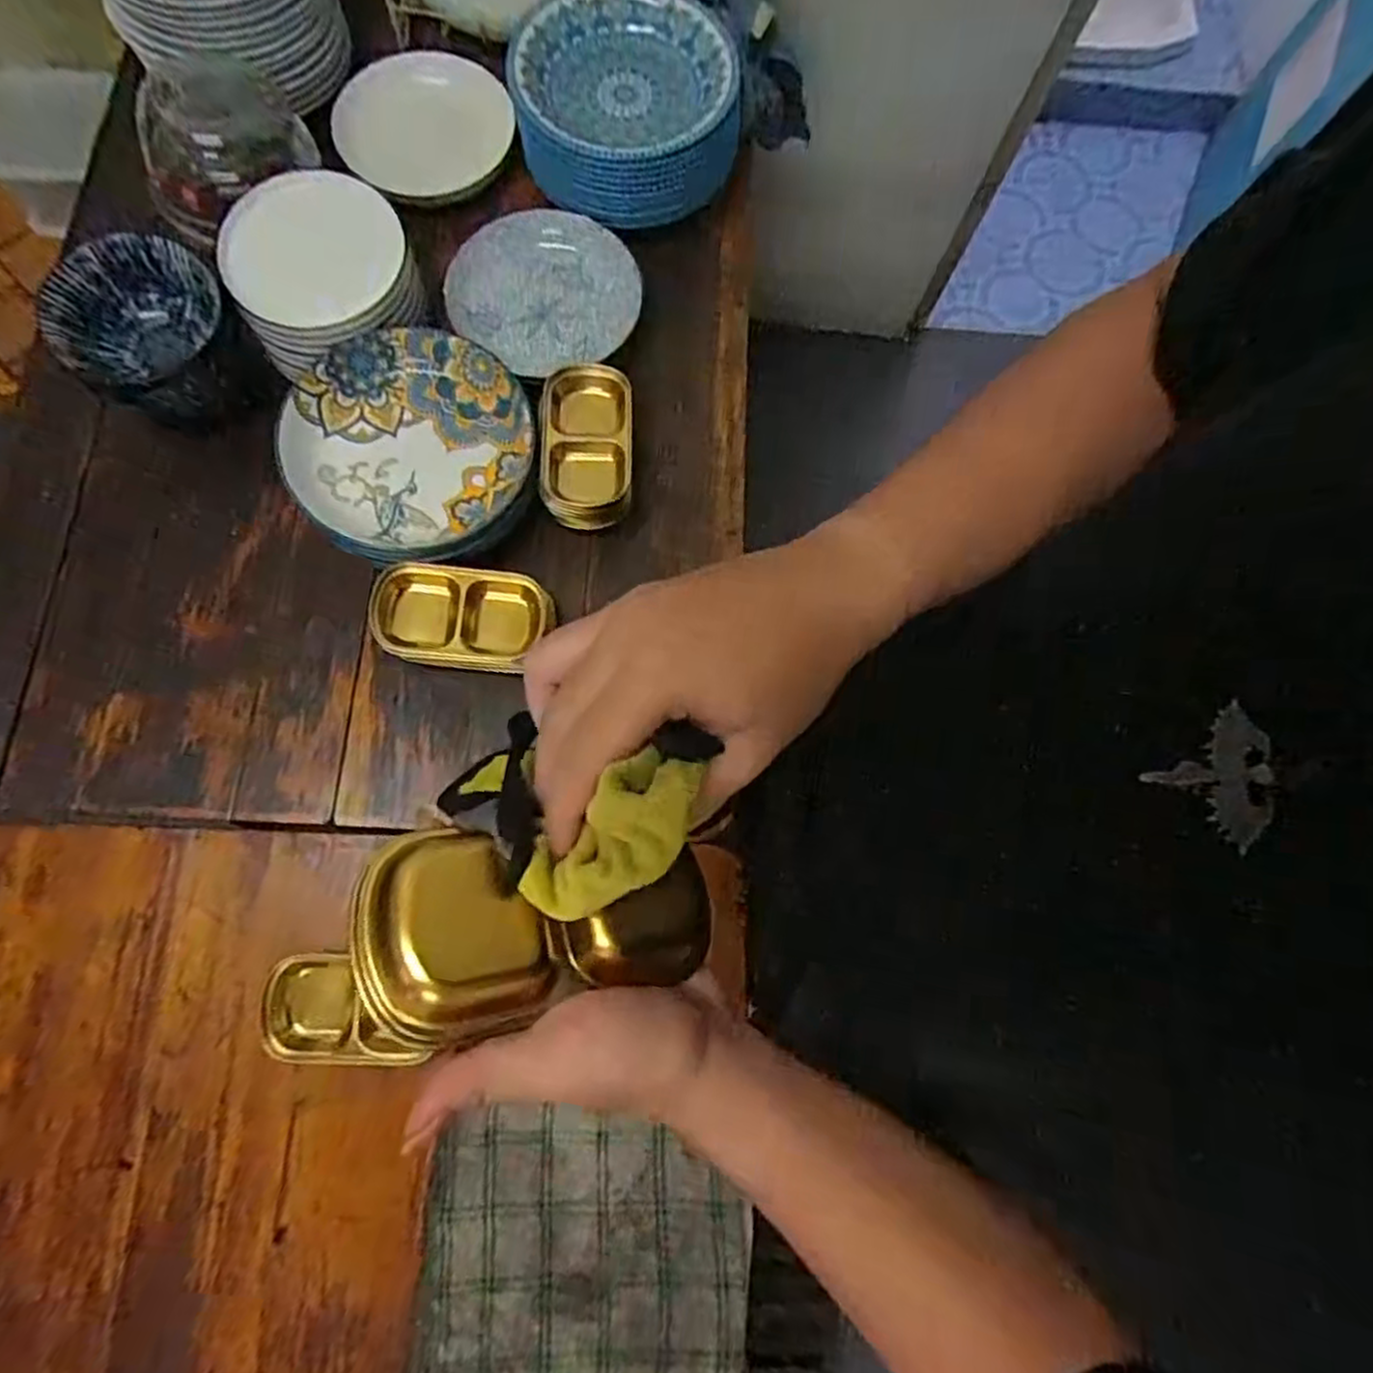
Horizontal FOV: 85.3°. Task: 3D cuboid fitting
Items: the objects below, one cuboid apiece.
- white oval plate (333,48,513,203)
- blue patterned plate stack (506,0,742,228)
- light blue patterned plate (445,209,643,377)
[{"bbox_3d":[-0.332,-0.702,0.947,0.227,0.183,0.025,-1,76,-5],"label":"white oval plate"},{"bbox_3d":[-0.063,-0.617,0.799,0.244,0.096,0.215,20,75,1],"label":"blue patterned plate stack"},{"bbox_3d":[-0.150,-0.423,0.796,0.194,0.024,0.176,-1,78,-1],"label":"light blue patterned plate"}]

